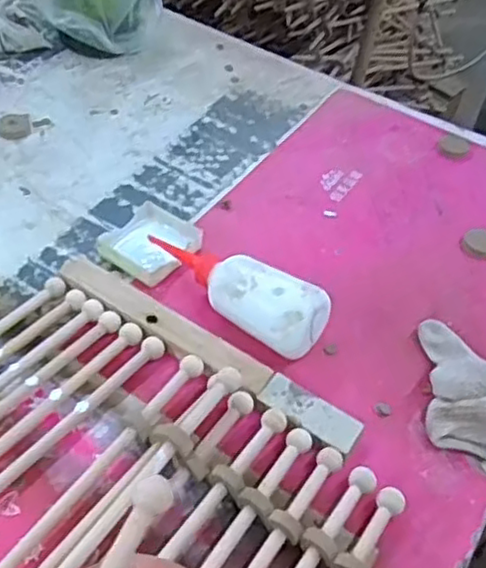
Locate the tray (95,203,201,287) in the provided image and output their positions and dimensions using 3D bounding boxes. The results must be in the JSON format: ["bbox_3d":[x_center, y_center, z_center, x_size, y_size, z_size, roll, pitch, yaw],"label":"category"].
[{"bbox_3d":[-0.087,-0.039,0.646,0.077,0.013,0.078,30,51,20],"label":"tray"}]

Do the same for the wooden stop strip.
[{"bbox_3d":[-0.034,0.051,0.570,0.290,0.017,0.035,30,51,20],"label":"wooden stop strip"}]

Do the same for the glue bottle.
[{"bbox_3d":[-0.016,0.003,0.591,0.178,0.060,0.056,27,50,17],"label":"glue bottle"}]

